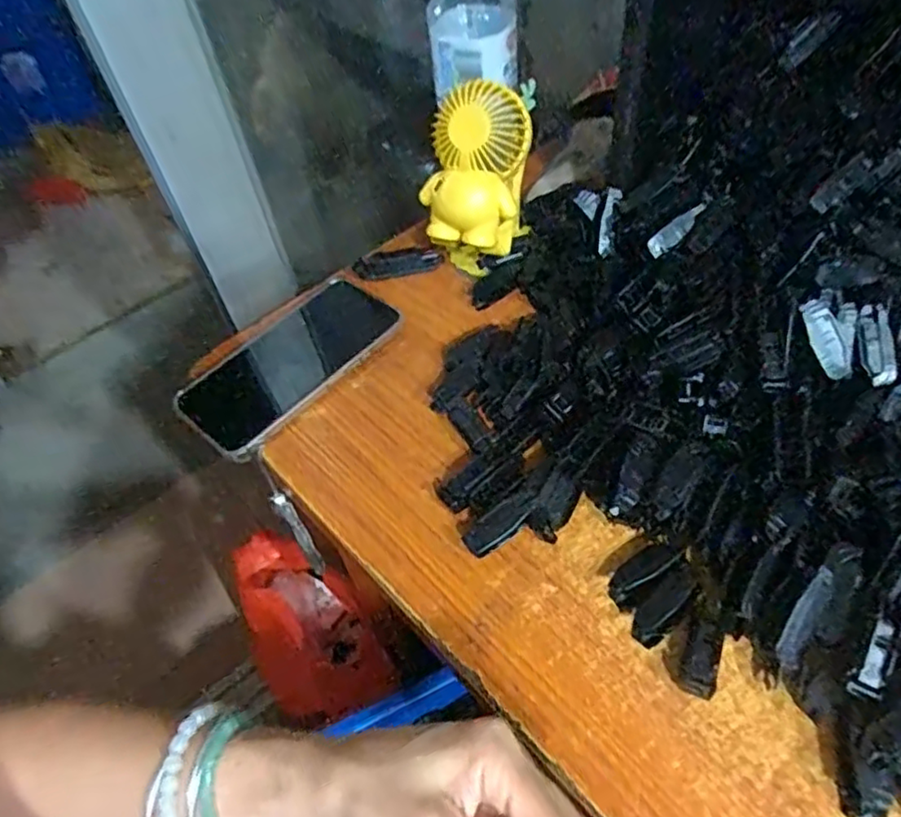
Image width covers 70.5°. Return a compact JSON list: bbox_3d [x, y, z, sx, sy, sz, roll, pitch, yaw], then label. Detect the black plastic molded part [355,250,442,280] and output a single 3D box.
[{"bbox_3d":[-0.044,-0.122,0.542,0.074,0.016,0.018,-15,51,-5],"label":"black plastic molded part"}]

